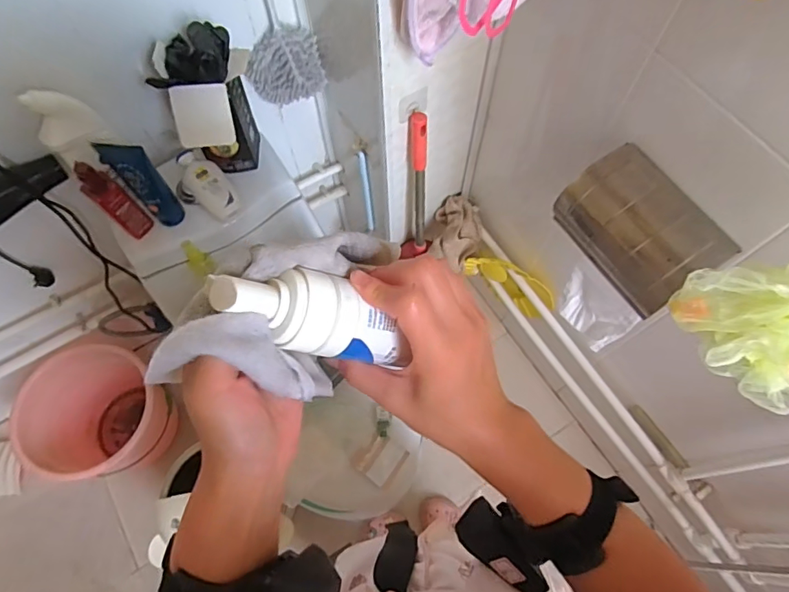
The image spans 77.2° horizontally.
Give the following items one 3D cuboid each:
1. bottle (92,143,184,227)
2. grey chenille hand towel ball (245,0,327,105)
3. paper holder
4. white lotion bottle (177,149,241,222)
[{"bbox_3d":[-0.398,-0.177,0.795,0.054,0.180,0.045,-40,72,-14],"label":"bottle"},{"bbox_3d":[-0.201,-0.441,0.862,0.137,0.229,0.052,-22,69,-8],"label":"grey chenille hand towel ball"},{"bbox_3d":[0.333,-0.091,0.684,0.114,0.108,0.204,-32,71,-12],"label":"paper holder"},{"bbox_3d":[-0.325,-0.190,0.867,0.069,0.036,0.128,-37,85,-13],"label":"white lotion bottle"}]

